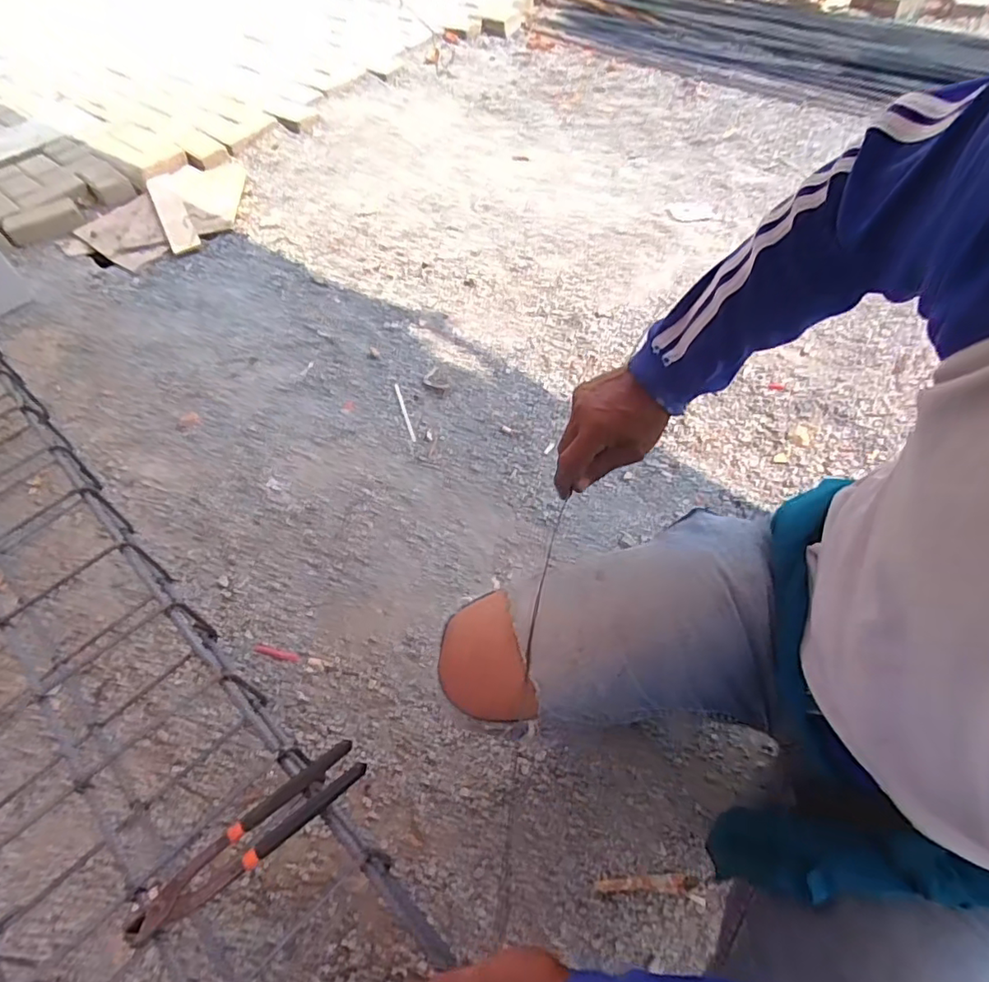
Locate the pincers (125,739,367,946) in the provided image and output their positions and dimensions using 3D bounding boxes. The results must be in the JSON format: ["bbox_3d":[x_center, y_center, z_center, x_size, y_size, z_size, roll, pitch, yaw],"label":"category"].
[{"bbox_3d":[-0.225,0.326,0.536,0.222,0.031,0.045,-38,58,-19],"label":"pincers"}]

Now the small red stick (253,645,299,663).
[{"bbox_3d":[-0.355,0.265,0.933,0.081,0.004,0.014,12,58,11],"label":"small red stick"}]

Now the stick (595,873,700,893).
[{"bbox_3d":[0.185,0.477,0.695,0.116,0.008,0.019,-2,54,6],"label":"stick"}]

